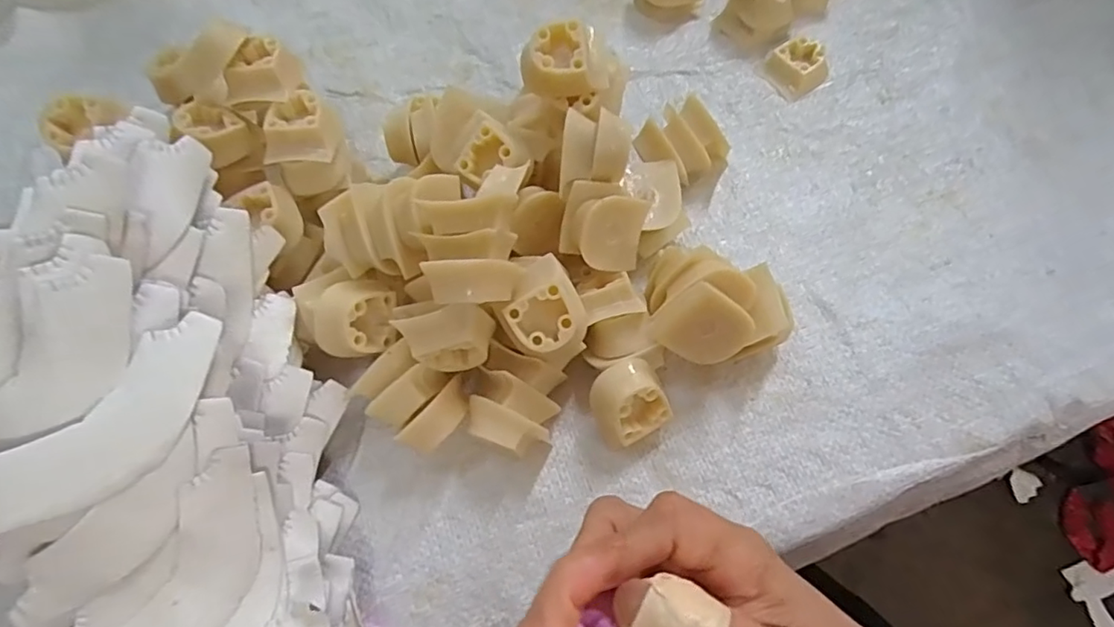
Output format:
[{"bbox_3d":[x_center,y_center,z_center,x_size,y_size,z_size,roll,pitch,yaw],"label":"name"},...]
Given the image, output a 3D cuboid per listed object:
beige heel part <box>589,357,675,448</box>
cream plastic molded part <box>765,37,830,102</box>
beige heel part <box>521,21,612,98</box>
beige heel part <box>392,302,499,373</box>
[{"bbox_3d":[0.037,0.047,0.297,0.037,0.036,0.036,-25,66,-8],"label":"beige heel part"},{"bbox_3d":[0.169,-0.174,0.404,0.038,0.017,0.039,-26,66,-9],"label":"cream plastic molded part"},{"bbox_3d":[0.003,-0.135,0.313,0.043,0.024,0.036,-18,86,0],"label":"beige heel part"},{"bbox_3d":[-0.049,0.010,0.272,0.036,0.036,0.021,-16,30,11],"label":"beige heel part"}]

